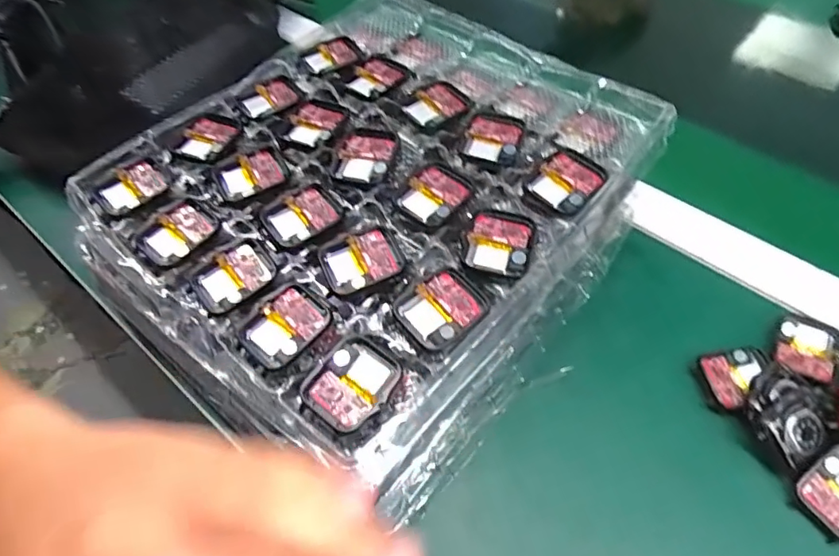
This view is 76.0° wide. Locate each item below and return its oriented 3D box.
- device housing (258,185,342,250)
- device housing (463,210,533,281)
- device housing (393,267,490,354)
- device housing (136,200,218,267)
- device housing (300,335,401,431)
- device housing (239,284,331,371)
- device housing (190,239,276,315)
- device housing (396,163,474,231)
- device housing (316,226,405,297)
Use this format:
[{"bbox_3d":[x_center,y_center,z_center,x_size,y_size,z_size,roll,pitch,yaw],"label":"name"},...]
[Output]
[{"bbox_3d":[-0.068,-0.035,0.312,0.041,0.007,0.035,-28,58,-14],"label":"device housing"},{"bbox_3d":[0.044,-0.019,0.294,0.034,0.005,0.040,12,58,12],"label":"device housing"},{"bbox_3d":[0.013,0.016,0.274,0.044,0.007,0.036,-35,60,-19],"label":"device housing"},{"bbox_3d":[-0.139,-0.025,0.311,0.037,0.008,0.043,36,65,25],"label":"device housing"},{"bbox_3d":[-0.032,0.049,0.257,0.037,0.005,0.041,36,65,24],"label":"device housing"},{"bbox_3d":[-0.068,0.025,0.277,0.043,0.008,0.033,-38,61,-20],"label":"device housing"},{"bbox_3d":[-0.101,0.000,0.296,0.043,0.008,0.035,-34,60,-18],"label":"device housing"},{"bbox_3d":[0.009,-0.048,0.313,0.034,0.007,0.041,35,65,24],"label":"device housing"},{"bbox_3d":[-0.031,-0.006,0.296,0.040,0.015,0.034,-22,57,-11],"label":"device housing"}]

